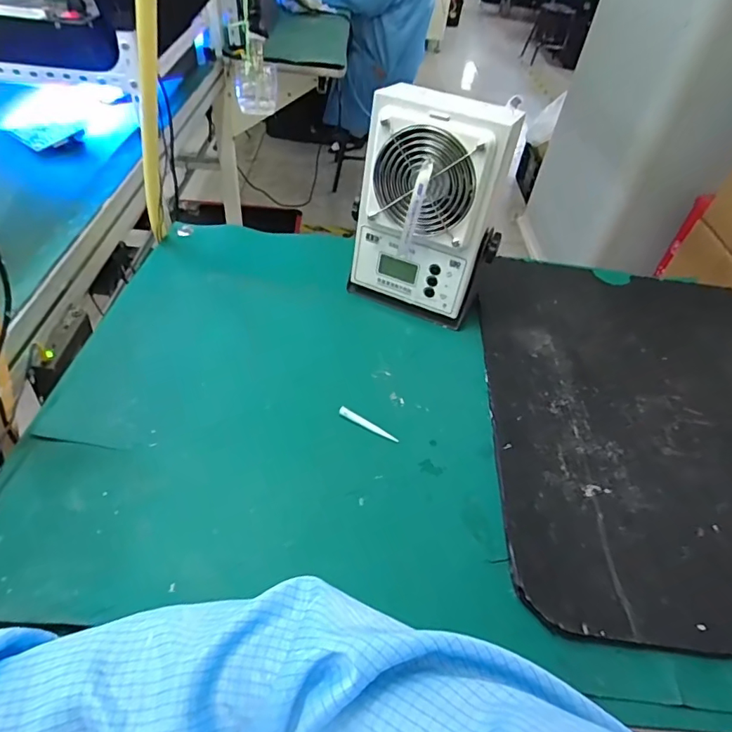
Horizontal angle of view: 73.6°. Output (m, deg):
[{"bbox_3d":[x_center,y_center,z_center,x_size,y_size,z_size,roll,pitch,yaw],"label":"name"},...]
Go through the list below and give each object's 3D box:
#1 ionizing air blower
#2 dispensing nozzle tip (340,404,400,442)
[{"bbox_3d":[0.073,-0.176,0.580,0.167,0.241,0.090,19,48,11],"label":"ionizing air blower"},{"bbox_3d":[0.003,0.061,0.513,0.069,0.008,0.011,25,48,15],"label":"dispensing nozzle tip"}]

